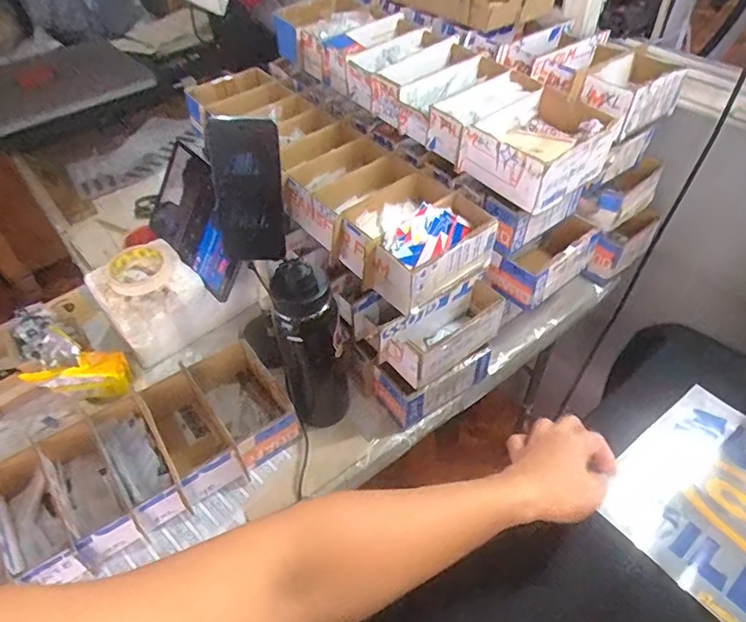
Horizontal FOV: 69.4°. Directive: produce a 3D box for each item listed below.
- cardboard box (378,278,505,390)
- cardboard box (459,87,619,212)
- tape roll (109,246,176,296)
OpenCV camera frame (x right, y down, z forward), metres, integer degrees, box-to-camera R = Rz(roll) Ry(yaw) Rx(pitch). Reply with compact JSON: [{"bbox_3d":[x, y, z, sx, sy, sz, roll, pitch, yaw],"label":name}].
[{"bbox_3d":[0.104,0.025,0.726,0.185,0.076,0.064,-28,52,-22],"label":"cardboard box"},{"bbox_3d":[0.232,-0.226,0.741,0.187,0.077,0.135,-32,54,-25],"label":"cardboard box"},{"bbox_3d":[-0.354,-0.064,0.825,0.091,0.031,0.091,-1,47,1],"label":"tape roll"}]

